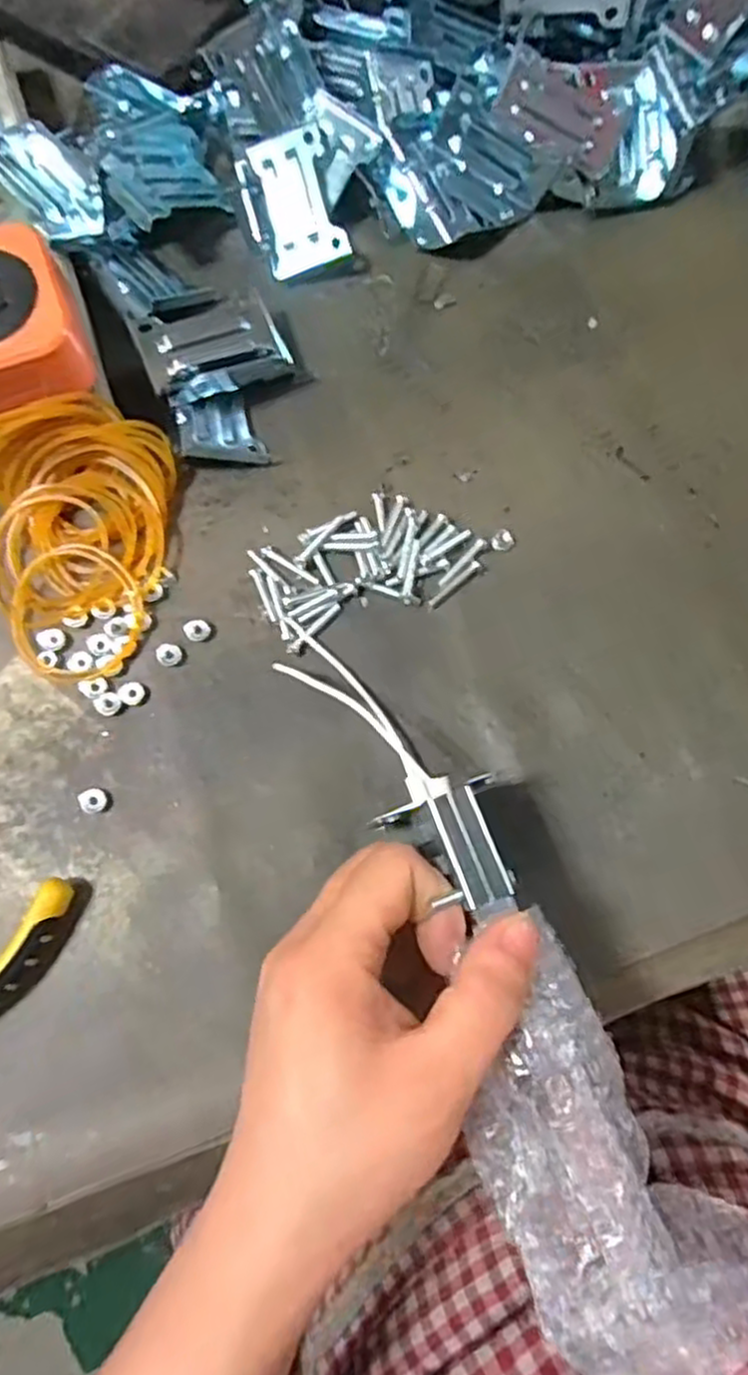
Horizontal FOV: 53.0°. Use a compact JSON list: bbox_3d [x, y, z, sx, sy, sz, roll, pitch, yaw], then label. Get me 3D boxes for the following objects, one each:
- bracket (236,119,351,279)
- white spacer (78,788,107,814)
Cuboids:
[{"bbox_3d":[-0.037,-0.219,0.339,0.040,0.014,0.056,-15,98,4],"label":"bracket"},{"bbox_3d":[-0.107,0.043,0.287,0.010,0.006,0.010,0,76,-1],"label":"white spacer"}]

